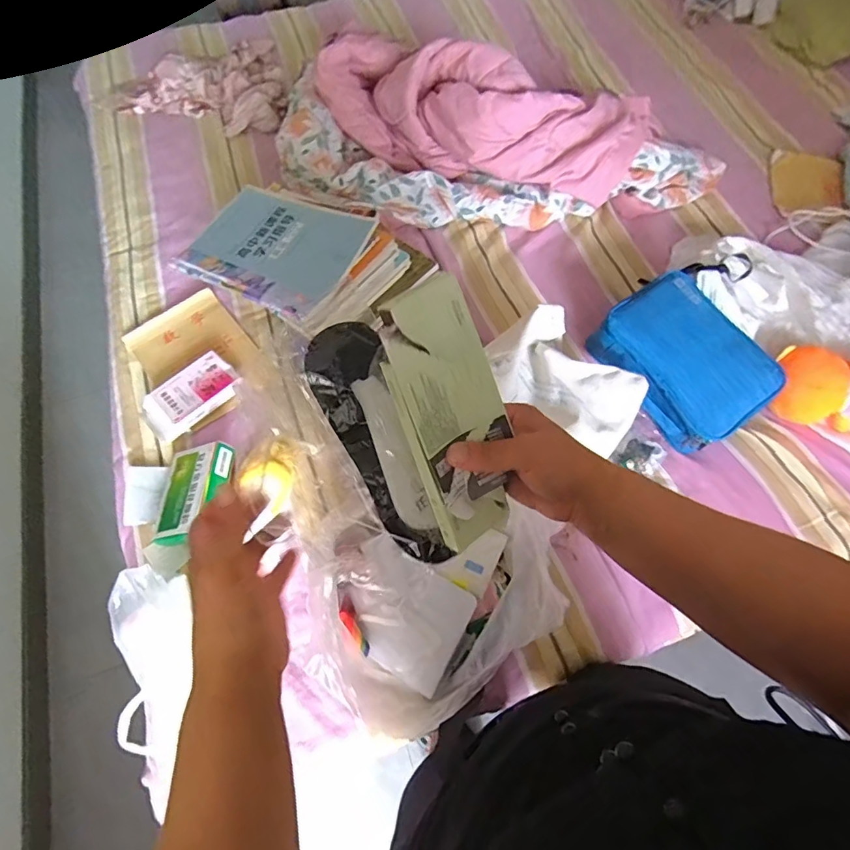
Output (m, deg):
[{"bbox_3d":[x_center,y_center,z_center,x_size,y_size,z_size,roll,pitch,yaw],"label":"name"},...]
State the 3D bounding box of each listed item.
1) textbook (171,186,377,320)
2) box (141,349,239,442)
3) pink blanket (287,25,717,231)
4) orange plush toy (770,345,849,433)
[{"bbox_3d":[-0.254,-0.305,0.830,0.291,0.024,0.223,24,71,19],"label":"textbook"},{"bbox_3d":[-0.417,-0.051,0.879,0.101,0.041,0.172,40,72,17],"label":"box"},{"bbox_3d":[0.141,-0.580,1.030,0.932,0.198,0.337,10,66,5],"label":"pink blanket"},{"bbox_3d":[0.680,-0.055,0.813,0.188,0.106,0.130,6,66,4],"label":"orange plush toy"}]

